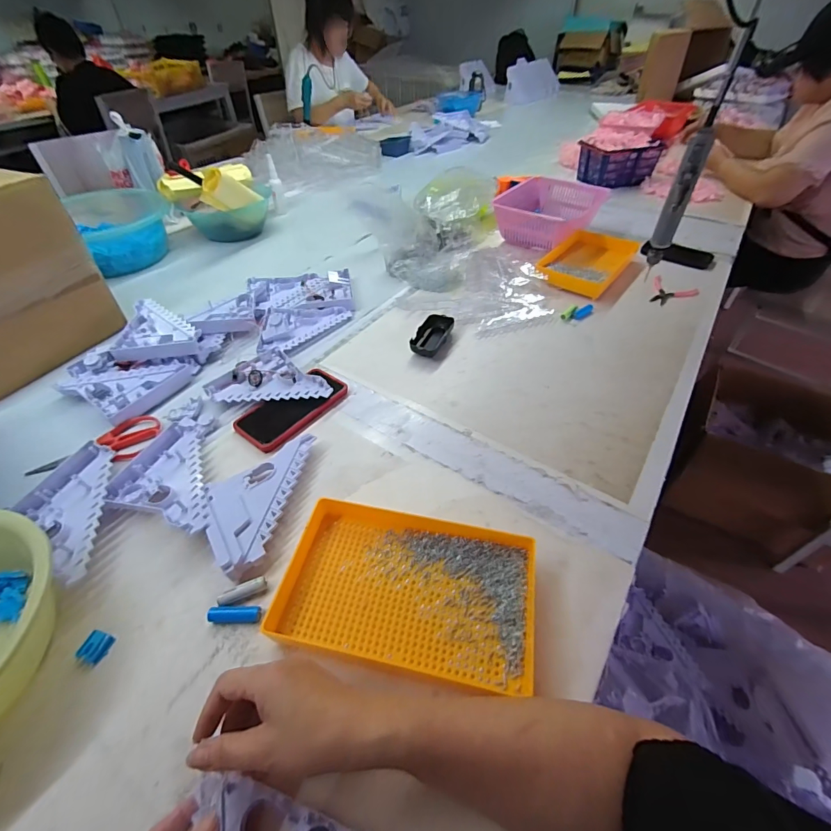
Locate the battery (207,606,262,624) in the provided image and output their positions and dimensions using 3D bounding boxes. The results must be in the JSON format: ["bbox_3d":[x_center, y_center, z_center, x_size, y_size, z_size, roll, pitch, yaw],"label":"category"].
[{"bbox_3d":[-0.181,0.201,0.409,0.050,0.014,0.014,-2,45,0],"label":"battery"}]

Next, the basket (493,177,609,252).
[{"bbox_3d":[0.334,-0.520,1.037,0.208,0.080,0.269,33,54,29],"label":"basket"}]

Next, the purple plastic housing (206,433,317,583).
[{"bbox_3d":[-0.200,0.094,0.494,0.094,0.036,0.193,6,46,8],"label":"purple plastic housing"}]

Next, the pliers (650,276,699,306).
[{"bbox_3d":[0.539,-0.251,0.843,0.085,0.011,0.101,18,48,18],"label":"pliers"}]

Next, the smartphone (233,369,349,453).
[{"bbox_3d":[-0.183,-0.015,0.608,0.082,0.015,0.162,27,52,26],"label":"smartphone"}]

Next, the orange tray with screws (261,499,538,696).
[{"bbox_3d":[-0.004,0.175,0.421,0.248,0.037,0.151,8,46,9],"label":"orange tray with screws"}]

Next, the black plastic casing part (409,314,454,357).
[{"bbox_3d":[0.028,-0.141,0.728,0.047,0.026,0.108,20,49,20],"label":"black plastic casing part"}]

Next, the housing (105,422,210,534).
[{"bbox_3d":[-0.317,0.086,0.503,0.108,0.037,0.192,-20,48,-18],"label":"housing"}]

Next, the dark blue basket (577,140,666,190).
[{"bbox_3d":[0.634,-0.792,1.278,0.220,0.107,0.112,-2,45,-1],"label":"dark blue basket"}]

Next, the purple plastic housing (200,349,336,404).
[{"bbox_3d":[-0.224,-0.063,0.646,0.188,0.026,0.104,-1,45,0],"label":"purple plastic housing"}]

